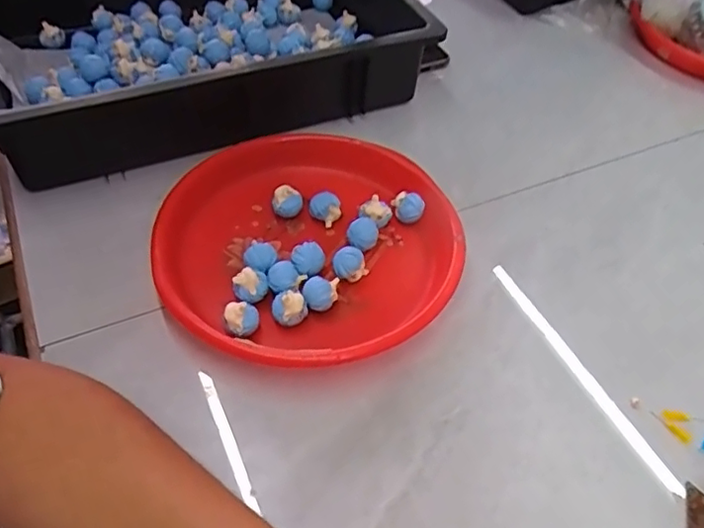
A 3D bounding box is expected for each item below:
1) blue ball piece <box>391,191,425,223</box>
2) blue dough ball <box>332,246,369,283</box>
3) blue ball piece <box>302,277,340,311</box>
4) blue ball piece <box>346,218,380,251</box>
[{"bbox_3d":[0.052,-0.053,0.546,0.030,0.027,0.022,8,50,5],"label":"blue ball piece"},{"bbox_3d":[-0.002,0.003,0.498,0.027,0.027,0.022,15,51,10],"label":"blue dough ball"},{"bbox_3d":[-0.025,0.026,0.481,0.030,0.021,0.025,-5,50,-6],"label":"blue ball piece"},{"bbox_3d":[0.009,-0.023,0.519,0.028,0.026,0.023,4,50,1],"label":"blue ball piece"}]

